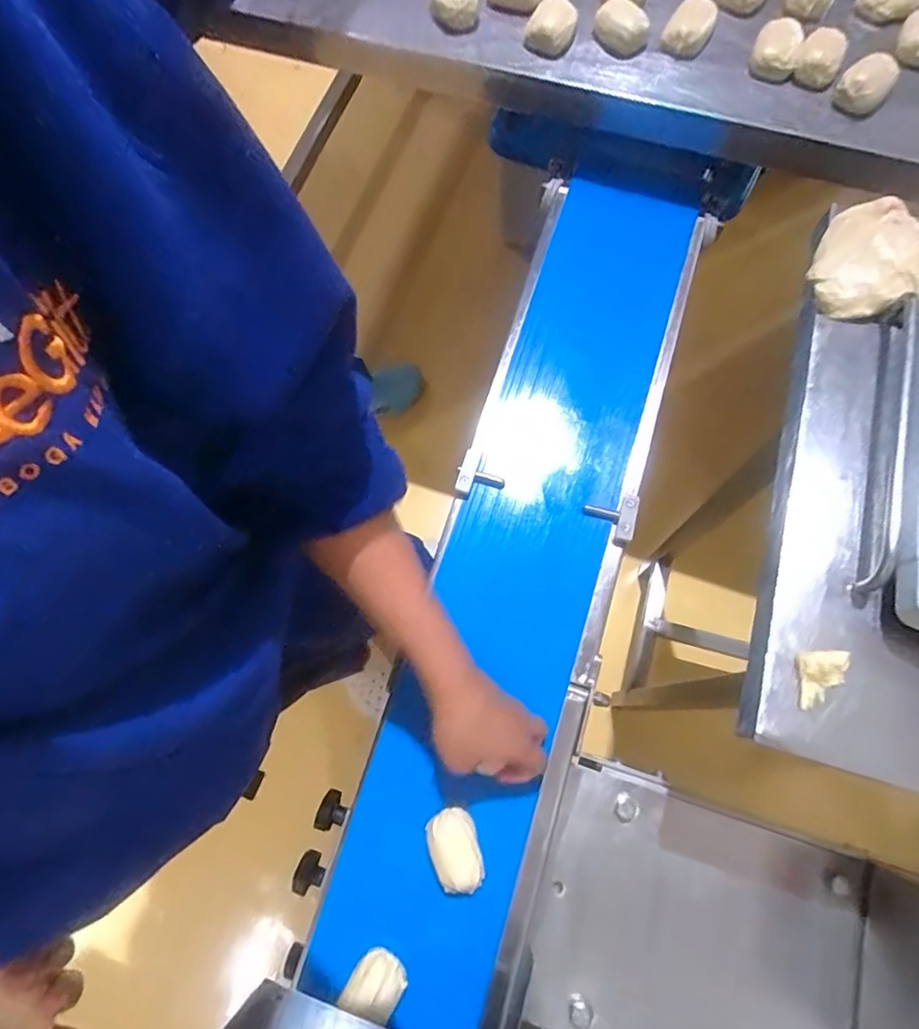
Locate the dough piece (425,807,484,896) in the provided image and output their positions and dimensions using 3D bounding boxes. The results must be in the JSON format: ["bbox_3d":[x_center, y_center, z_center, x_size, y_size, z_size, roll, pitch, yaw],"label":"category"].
[{"bbox_3d":[-0.004,0.286,0.503,0.038,0.037,0.064,-18,73,-3],"label":"dough piece"}]

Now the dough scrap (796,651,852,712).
[{"bbox_3d":[0.218,0.098,0.349,0.028,0.010,0.034,2,73,3],"label":"dough scrap"}]

